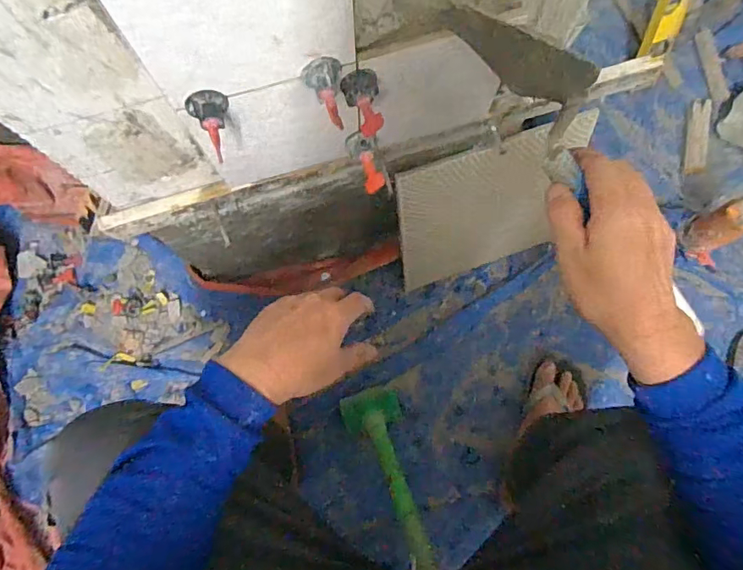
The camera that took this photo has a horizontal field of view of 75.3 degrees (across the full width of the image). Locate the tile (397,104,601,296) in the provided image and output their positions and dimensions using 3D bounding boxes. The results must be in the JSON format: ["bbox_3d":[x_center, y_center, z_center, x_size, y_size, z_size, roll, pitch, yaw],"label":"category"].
[{"bbox_3d":[0.181,-0.115,0.772,0.281,0.294,0.019,-19,58,-6],"label":"tile"}]

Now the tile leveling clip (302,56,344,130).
[{"bbox_3d":[-0.036,-0.150,0.377,0.030,0.029,0.049,-9,77,-2],"label":"tile leveling clip"}]

